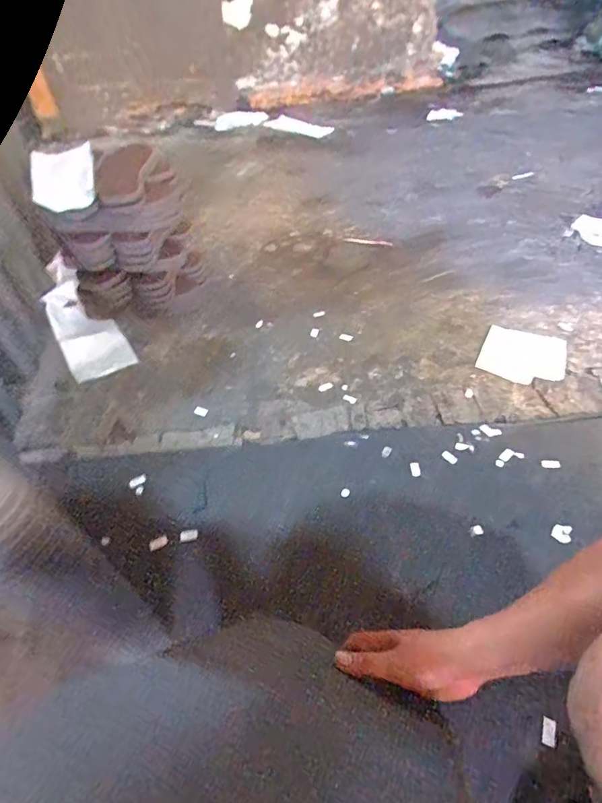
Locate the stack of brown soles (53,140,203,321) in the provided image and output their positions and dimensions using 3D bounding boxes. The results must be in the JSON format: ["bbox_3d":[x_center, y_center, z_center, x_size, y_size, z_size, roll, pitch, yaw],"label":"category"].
[{"bbox_3d":[-0.362,-0.328,0.986,0.235,0.286,0.196,3,48,9],"label":"stack of brown soles"}]

